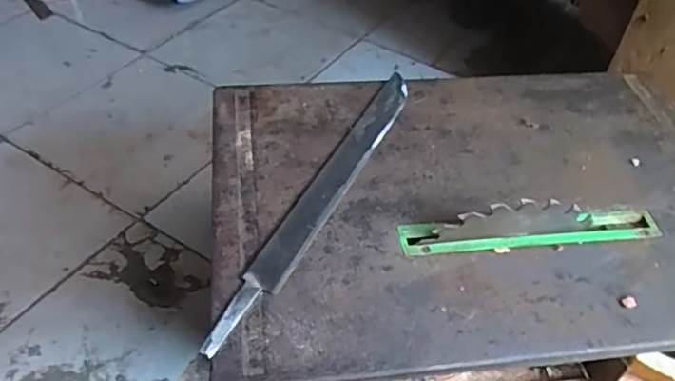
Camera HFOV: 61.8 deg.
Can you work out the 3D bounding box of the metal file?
[{"bbox_3d":[-0.010,-0.002,0.506,0.033,0.009,0.355,21,49,16],"label":"metal file"}]

